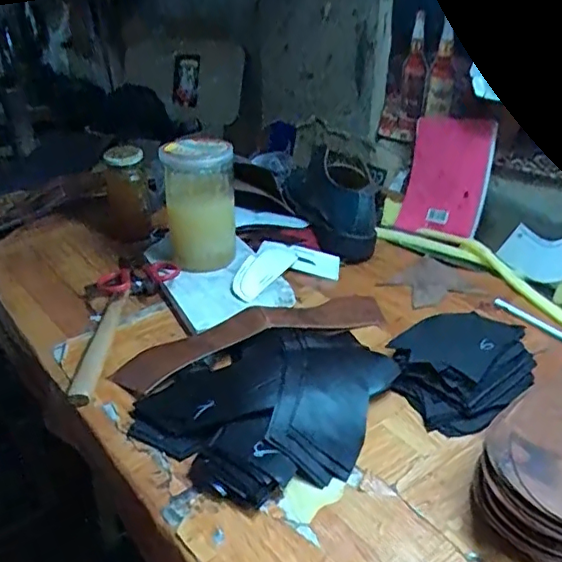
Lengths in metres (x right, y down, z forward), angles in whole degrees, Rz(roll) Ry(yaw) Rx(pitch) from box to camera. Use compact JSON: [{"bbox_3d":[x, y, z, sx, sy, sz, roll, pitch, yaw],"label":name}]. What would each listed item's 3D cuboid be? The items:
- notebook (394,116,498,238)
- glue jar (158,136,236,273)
[{"bbox_3d":[0.271,-0.174,0.944,0.016,0.186,0.152,4,10,-41],"label":"notebook"},{"bbox_3d":[-0.107,-0.099,0.752,0.091,0.154,0.088,-3,28,-7],"label":"glue jar"}]

